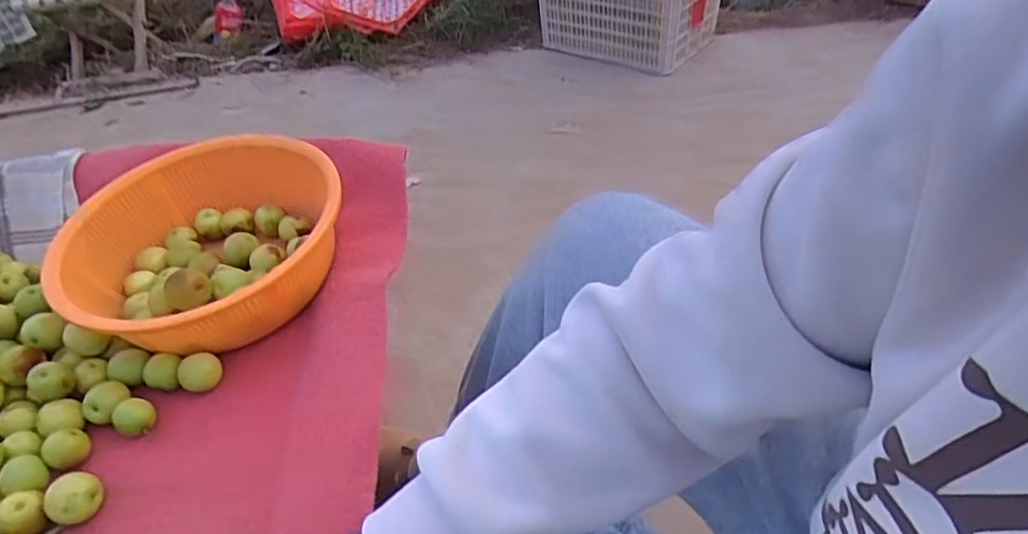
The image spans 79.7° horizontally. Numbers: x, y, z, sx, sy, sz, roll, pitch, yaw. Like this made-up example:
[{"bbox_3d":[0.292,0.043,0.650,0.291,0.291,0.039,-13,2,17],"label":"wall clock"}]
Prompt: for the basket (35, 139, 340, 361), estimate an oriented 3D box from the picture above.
[{"bbox_3d":[-0.293,-0.022,0.590,0.260,0.087,0.231,-15,42,-11],"label":"basket"}]

